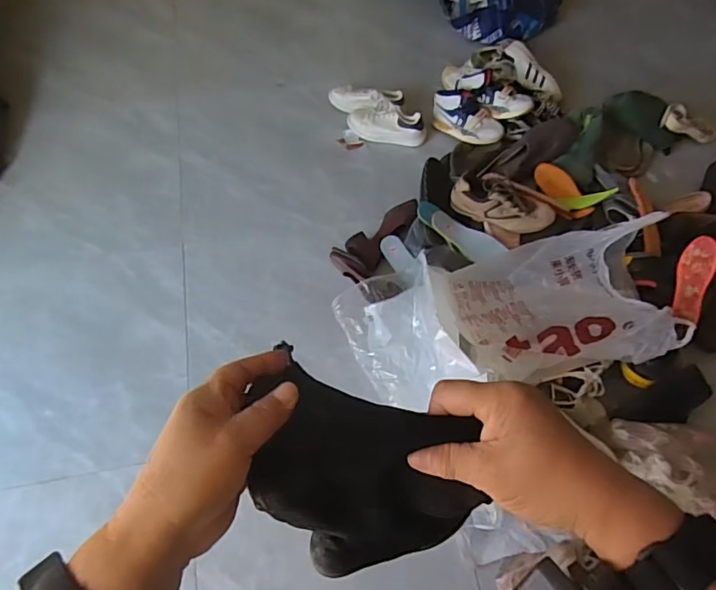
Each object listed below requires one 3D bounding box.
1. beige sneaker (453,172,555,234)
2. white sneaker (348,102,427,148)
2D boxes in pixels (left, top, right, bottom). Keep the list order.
[{"bbox_3d":[0.388,-0.246,1.431,0.269,0.102,0.133,23,99,5],"label":"beige sneaker"},{"bbox_3d":[0.092,-0.542,1.659,0.246,0.091,0.089,8,62,4],"label":"white sneaker"}]

